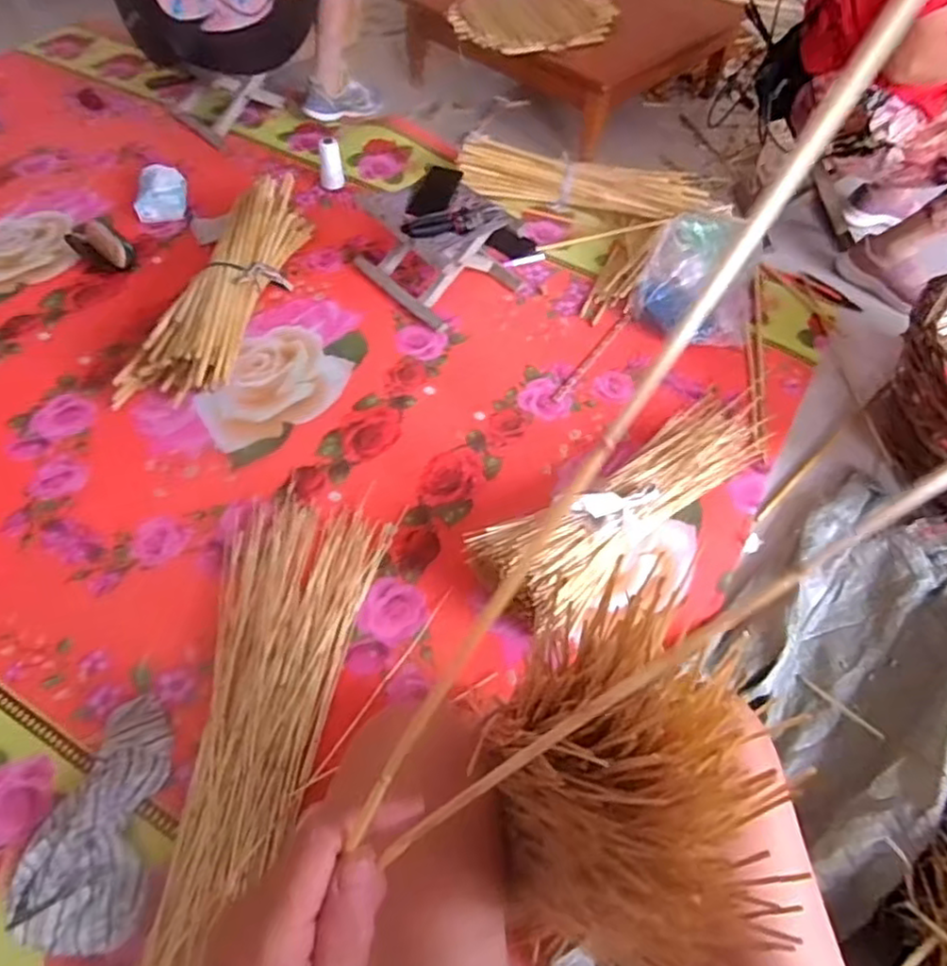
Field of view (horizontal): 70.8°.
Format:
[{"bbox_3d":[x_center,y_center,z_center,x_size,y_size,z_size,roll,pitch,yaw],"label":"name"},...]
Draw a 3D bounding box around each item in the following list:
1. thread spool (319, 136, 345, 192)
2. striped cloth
[{"bbox_3d":[-0.340,-0.762,1.588,0.057,0.116,0.048,-9,56,-10],"label":"thread spool"},{"bbox_3d":[-0.445,0.389,0.792,0.149,0.058,0.279,-1,55,-5],"label":"striped cloth"}]

